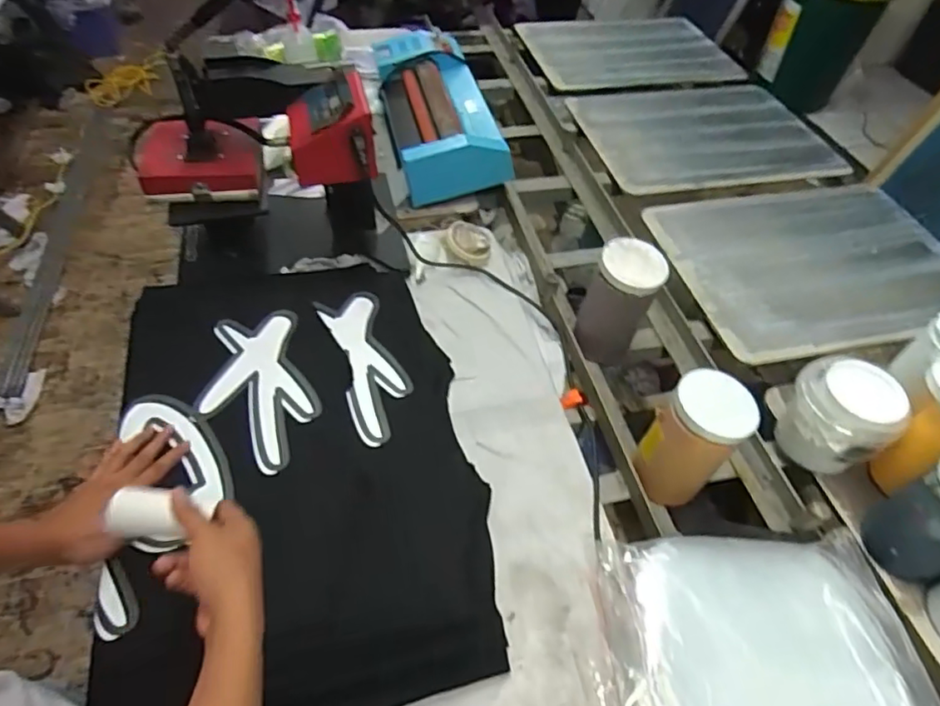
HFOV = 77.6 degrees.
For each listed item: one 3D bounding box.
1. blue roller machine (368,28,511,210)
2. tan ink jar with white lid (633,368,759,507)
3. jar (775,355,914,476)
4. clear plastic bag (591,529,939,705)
[{"bbox_3d":[-0.073,-0.512,1.254,0.201,0.137,0.492,-8,51,-10],"label":"blue roller machine"},{"bbox_3d":[0.278,0.107,0.729,0.091,0.162,0.088,2,50,-2],"label":"tan ink jar with white lid"},{"bbox_3d":[0.485,0.084,0.777,0.111,0.136,0.101,22,52,15],"label":"jar"},{"bbox_3d":[0.297,0.312,0.624,0.340,0.062,0.231,-1,50,-4],"label":"clear plastic bag"}]

